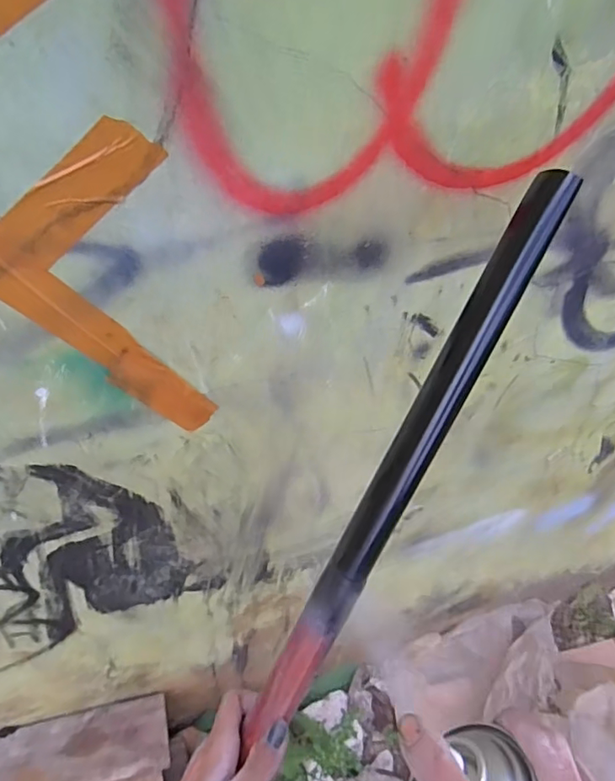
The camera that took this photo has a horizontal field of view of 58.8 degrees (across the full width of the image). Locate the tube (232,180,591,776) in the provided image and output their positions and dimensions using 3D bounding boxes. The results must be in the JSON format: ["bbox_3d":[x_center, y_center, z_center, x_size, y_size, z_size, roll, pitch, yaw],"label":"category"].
[{"bbox_3d":[0.062,0.057,0.365,0.034,0.418,0.019,30,8,23],"label":"tube"}]

